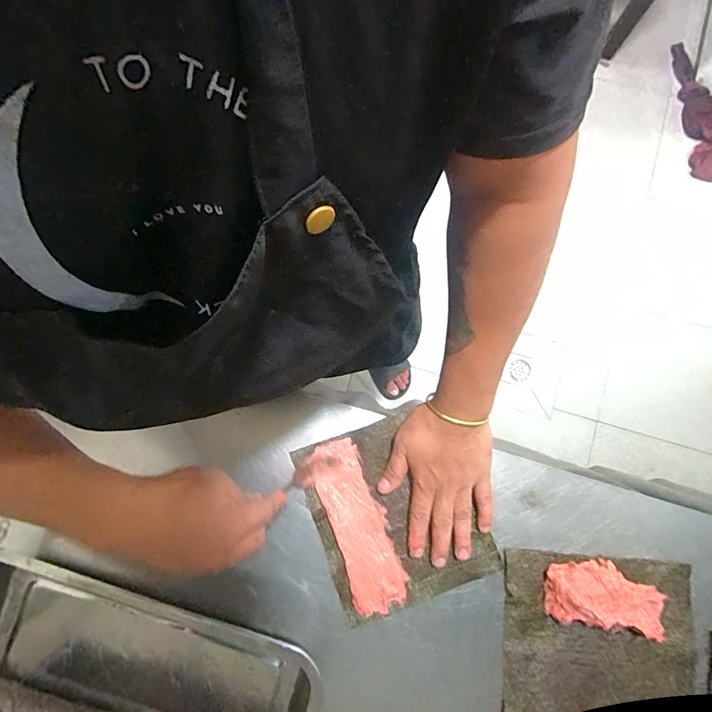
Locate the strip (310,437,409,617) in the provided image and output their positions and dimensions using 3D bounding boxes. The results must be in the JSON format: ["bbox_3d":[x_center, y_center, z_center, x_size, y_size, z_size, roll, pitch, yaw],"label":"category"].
[{"bbox_3d":[0.002,0.189,0.453,0.062,0.021,0.186,-19,80,-3],"label":"strip"}]

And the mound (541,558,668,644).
[{"bbox_3d":[0.271,0.260,0.431,0.124,0.024,0.066,9,79,2],"label":"mound"}]

